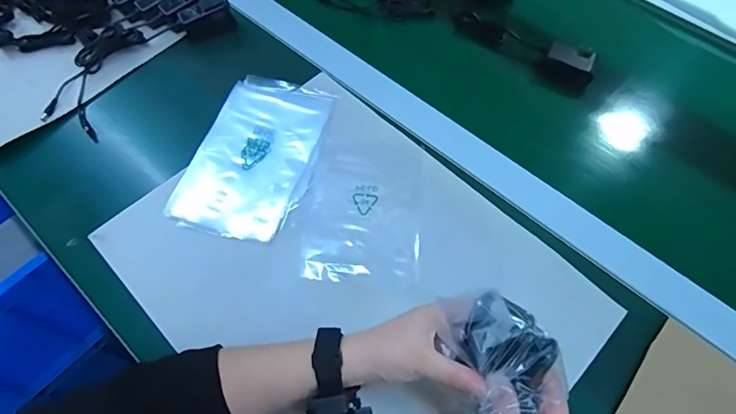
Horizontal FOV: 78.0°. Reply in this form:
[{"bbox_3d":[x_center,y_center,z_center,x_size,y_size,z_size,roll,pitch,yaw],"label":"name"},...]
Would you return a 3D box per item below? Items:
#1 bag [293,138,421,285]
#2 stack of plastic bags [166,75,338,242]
[{"bbox_3d":[-0.009,-0.002,0.536,0.137,0.005,0.181,2,61,0],"label":"bag"},{"bbox_3d":[-0.135,-0.069,0.564,0.142,0.009,0.231,17,62,9],"label":"stack of plastic bags"}]

